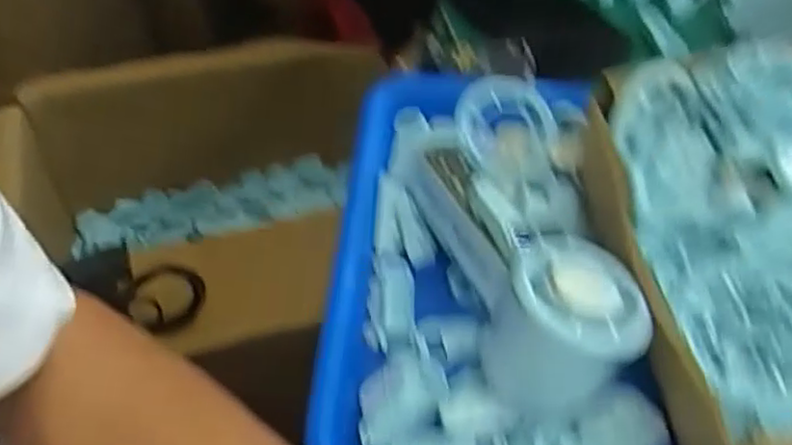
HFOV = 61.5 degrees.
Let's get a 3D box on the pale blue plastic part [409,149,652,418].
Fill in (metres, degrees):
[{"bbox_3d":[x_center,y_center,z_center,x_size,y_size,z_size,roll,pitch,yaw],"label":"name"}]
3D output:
[{"bbox_3d":[0.058,0.014,0.319,0.060,0.068,0.156,-14,55,-11],"label":"pale blue plastic part"}]

